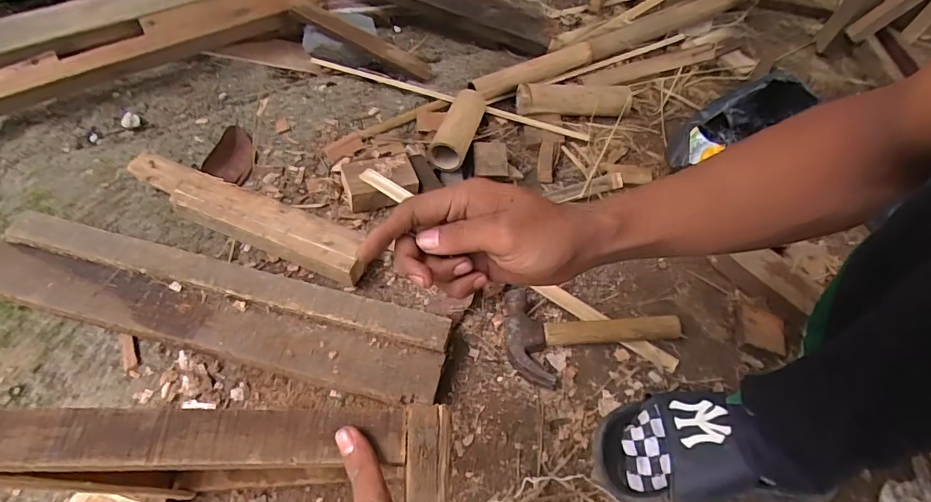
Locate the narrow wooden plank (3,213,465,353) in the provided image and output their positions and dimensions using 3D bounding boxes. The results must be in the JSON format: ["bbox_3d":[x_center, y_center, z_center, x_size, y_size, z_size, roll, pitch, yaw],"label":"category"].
[{"bbox_3d":[-0.273,0.032,0.538,0.517,0.028,0.039,12,59,4],"label":"narrow wooden plank"}]

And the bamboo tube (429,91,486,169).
[{"bbox_3d":[-0.006,-0.192,0.716,0.054,0.050,0.143,20,60,8],"label":"bamboo tube"}]

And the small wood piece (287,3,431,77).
[{"bbox_3d":[-0.167,-0.350,0.767,0.231,0.029,0.033,22,59,-12],"label":"small wood piece"}]

